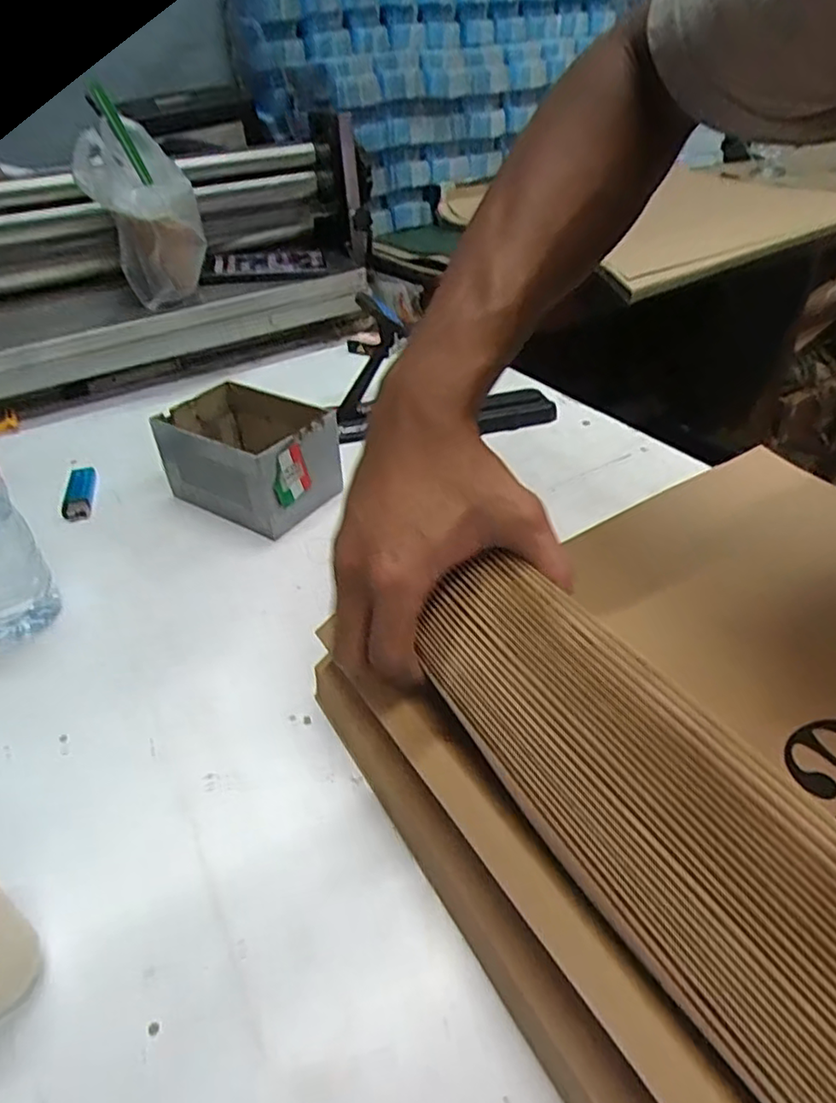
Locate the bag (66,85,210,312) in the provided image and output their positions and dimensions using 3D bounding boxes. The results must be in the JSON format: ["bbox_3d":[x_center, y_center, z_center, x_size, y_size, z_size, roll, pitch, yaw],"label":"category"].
[{"bbox_3d":[-0.325,-0.406,0.779,0.121,0.217,0.098,-14,40,-13],"label":"bag"}]

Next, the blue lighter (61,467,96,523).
[{"bbox_3d":[-0.329,-0.058,0.636,0.025,0.010,0.087,-13,39,-12],"label":"blue lighter"}]

